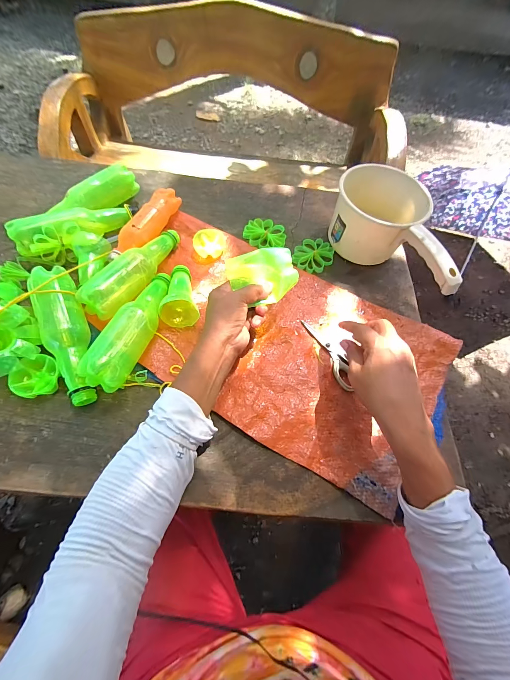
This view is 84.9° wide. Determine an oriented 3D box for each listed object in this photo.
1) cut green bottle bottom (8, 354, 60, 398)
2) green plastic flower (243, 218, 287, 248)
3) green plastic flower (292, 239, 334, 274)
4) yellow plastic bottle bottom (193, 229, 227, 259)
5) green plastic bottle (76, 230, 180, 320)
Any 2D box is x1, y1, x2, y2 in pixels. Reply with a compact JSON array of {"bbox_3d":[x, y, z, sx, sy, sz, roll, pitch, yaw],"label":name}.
[{"bbox_3d":[-0.281,0.049,0.360,0.045,0.029,0.054,34,65,14],"label":"cut green bottle bottom"},{"bbox_3d":[0.018,-0.200,0.529,0.078,0.018,0.064,4,62,-1],"label":"green plastic flower"},{"bbox_3d":[0.107,-0.155,0.513,0.070,0.015,0.071,18,62,6],"label":"green plastic flower"},{"bbox_3d":[-0.081,-0.173,0.499,0.056,0.018,0.052,-4,62,-6],"label":"yellow plastic bottle bottom"},{"bbox_3d":[-0.190,-0.116,0.439,0.052,0.054,0.198,21,63,8],"label":"green plastic bottle"}]

